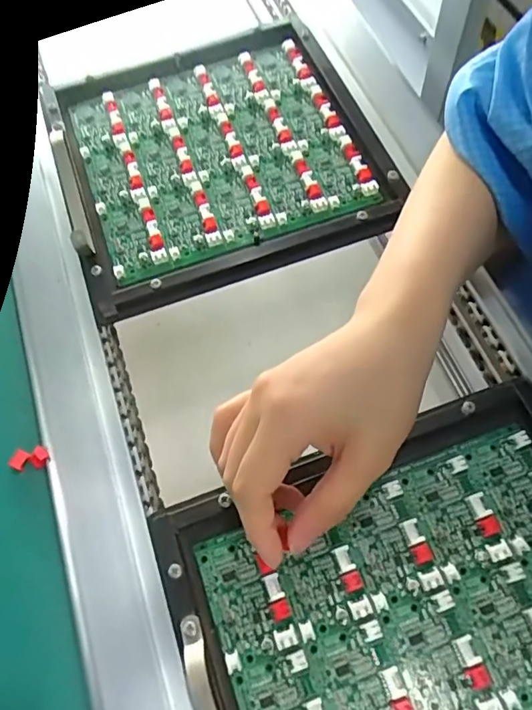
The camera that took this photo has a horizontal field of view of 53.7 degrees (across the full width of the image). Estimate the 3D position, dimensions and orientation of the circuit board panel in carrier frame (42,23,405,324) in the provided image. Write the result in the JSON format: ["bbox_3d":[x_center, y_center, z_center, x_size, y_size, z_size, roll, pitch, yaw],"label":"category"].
[{"bbox_3d":[-0.035,-0.139,0.364,0.204,0.021,0.178,-19,66,-6],"label":"circuit board panel in carrier frame"}]

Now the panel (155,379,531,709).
[{"bbox_3d":[0.082,0.145,0.251,0.226,0.018,0.218,-19,66,-6],"label":"panel"}]

